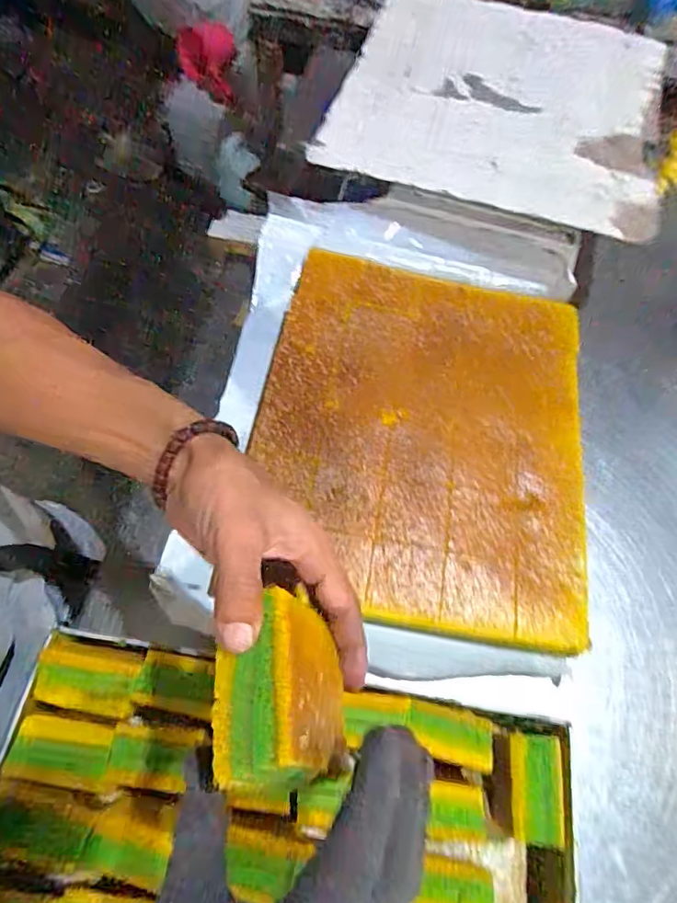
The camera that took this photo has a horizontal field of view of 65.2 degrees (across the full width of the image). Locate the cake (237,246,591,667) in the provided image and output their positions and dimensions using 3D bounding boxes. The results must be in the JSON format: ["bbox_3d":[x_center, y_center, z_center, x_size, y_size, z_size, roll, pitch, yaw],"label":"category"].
[{"bbox_3d":[0.096,-0.024,0.598,0.352,0.055,0.419,12,64,0],"label":"cake"}]

